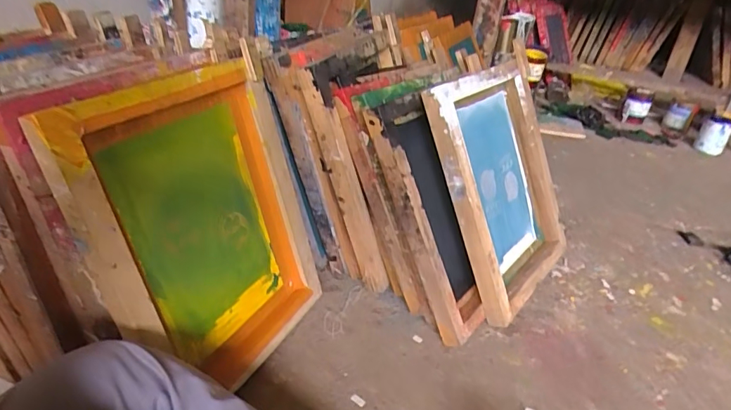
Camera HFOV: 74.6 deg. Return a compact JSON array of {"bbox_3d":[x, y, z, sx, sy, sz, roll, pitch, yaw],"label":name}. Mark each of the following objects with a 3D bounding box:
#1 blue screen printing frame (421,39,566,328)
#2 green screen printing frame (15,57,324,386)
[{"bbox_3d":[0.297,-0.053,1.024,0.055,0.485,0.395,-5,22,44],"label":"blue screen printing frame"},{"bbox_3d":[-0.229,0.038,0.752,0.062,0.476,0.398,4,26,29],"label":"green screen printing frame"}]

